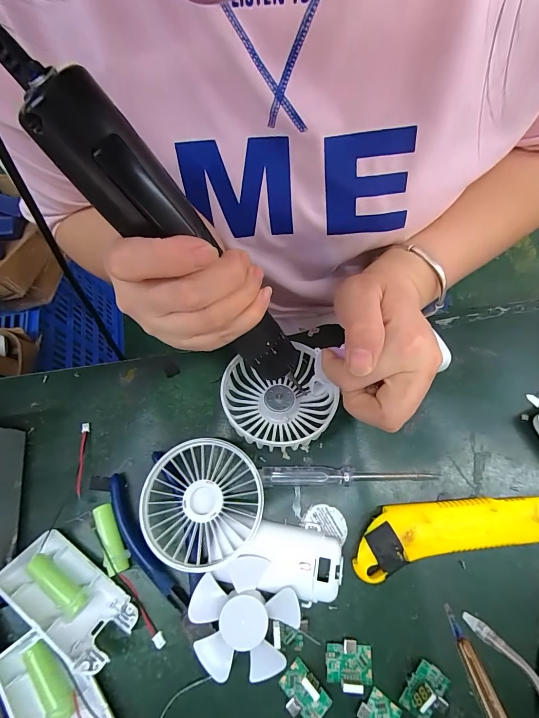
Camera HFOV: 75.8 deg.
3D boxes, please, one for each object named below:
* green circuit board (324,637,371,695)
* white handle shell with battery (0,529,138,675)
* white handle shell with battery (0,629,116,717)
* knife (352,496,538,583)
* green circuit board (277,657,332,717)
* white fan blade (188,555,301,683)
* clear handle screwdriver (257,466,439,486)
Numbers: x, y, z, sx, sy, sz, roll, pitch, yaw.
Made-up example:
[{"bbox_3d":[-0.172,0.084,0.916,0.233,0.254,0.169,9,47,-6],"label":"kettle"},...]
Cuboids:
[{"bbox_3d":[0.052,0.199,0.225,0.030,0.012,0.024,5,68,4],"label":"green circuit board"},{"bbox_3d":[-0.139,0.166,0.236,0.091,0.027,0.048,31,72,13],"label":"white handle shell with battery"},{"bbox_3d":[-0.133,0.219,0.220,0.047,0.019,0.094,-39,72,-13],"label":"white handle shell with battery"},{"bbox_3d":[0.135,0.119,0.250,0.156,0.022,0.041,-12,68,-3],"label":"knife"},{"bbox_3d":[0.021,0.214,0.217,0.024,0.015,0.031,-43,73,-14],"label":"green circuit board"},{"bbox_3d":[-0.016,0.174,0.232,0.068,0.021,0.068,-1,68,2],"label":"white fan blade"},{"bbox_3d":[0.062,0.091,0.267,0.136,0.014,0.013,-1,68,2],"label":"clear handle screwdriver"}]

